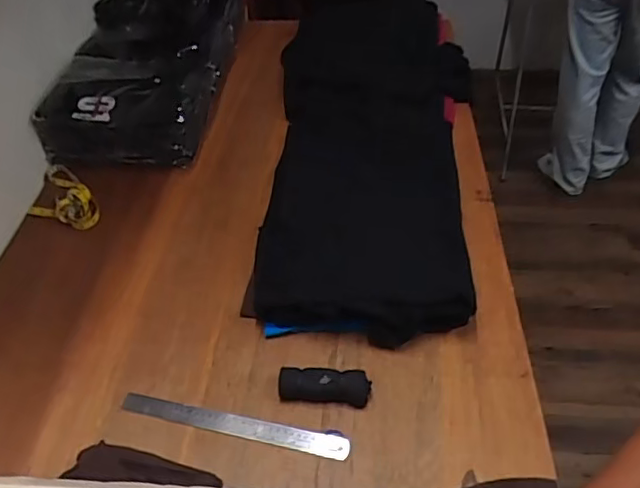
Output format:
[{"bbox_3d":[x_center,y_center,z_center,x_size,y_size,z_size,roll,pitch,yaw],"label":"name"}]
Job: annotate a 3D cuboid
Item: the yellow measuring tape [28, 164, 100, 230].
[{"bbox_3d":[-0.502,-0.089,1.085,0.107,0.031,0.206,-33,54,-27],"label":"yellow measuring tape"}]

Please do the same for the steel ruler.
[{"bbox_3d":[-0.120,0.248,0.779,0.320,0.009,0.030,9,52,10],"label":"steel ruler"}]

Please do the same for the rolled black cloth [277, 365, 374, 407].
[{"bbox_3d":[0.006,0.197,0.796,0.126,0.037,0.043,5,46,5],"label":"rolled black cloth"}]

